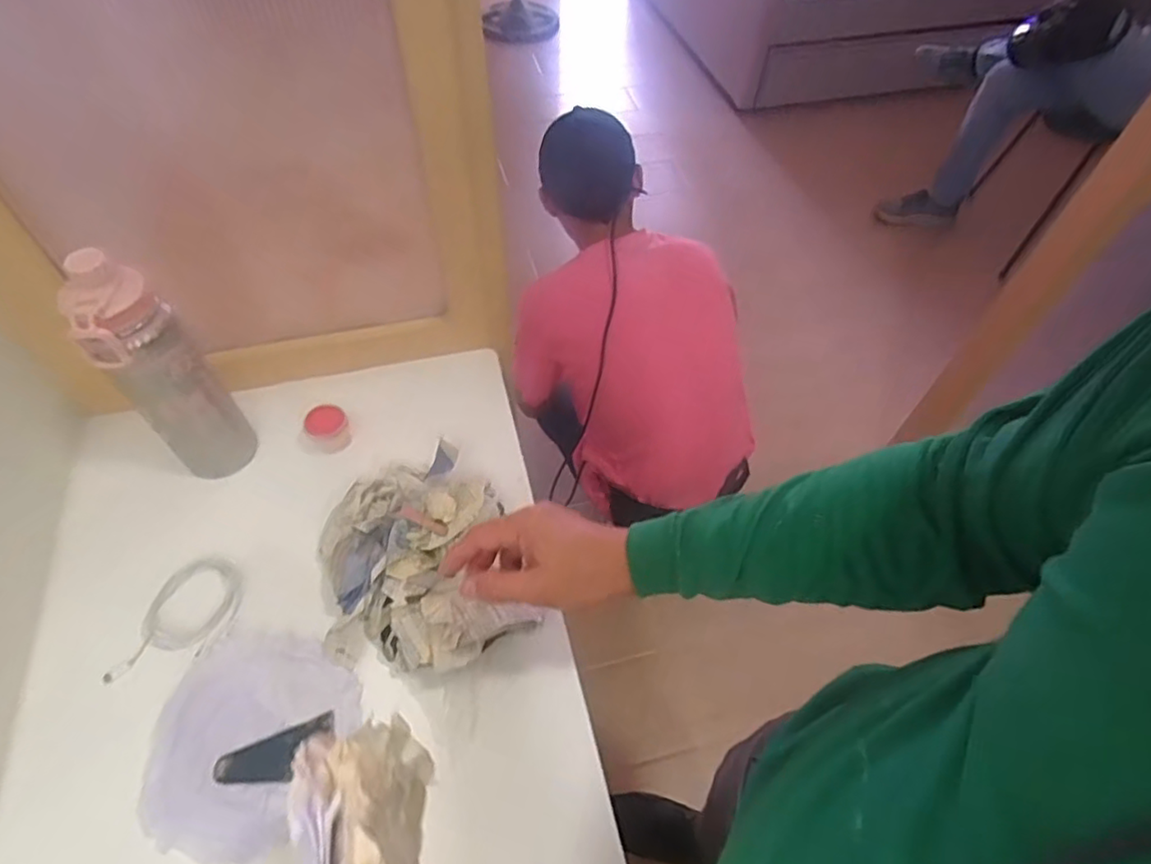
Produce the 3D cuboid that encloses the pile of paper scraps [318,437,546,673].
[{"bbox_3d":[-0.158,0.127,0.625,0.184,0.064,0.223,-14,56,-14],"label":"pile of paper scraps"}]

